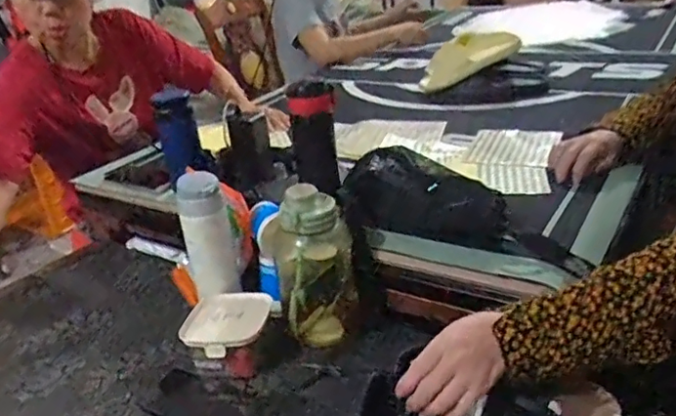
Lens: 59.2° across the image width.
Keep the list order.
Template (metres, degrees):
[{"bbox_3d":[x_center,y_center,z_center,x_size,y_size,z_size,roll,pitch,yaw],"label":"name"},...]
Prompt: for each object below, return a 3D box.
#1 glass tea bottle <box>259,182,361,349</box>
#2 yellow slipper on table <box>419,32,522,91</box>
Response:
[{"bbox_3d":[-0.040,0.070,0.813,0.117,0.203,0.106,-10,26,-6],"label":"glass tea bottle"},{"bbox_3d":[0.294,-0.354,1.400,0.265,0.086,0.099,-19,11,42],"label":"yellow slipper on table"}]

